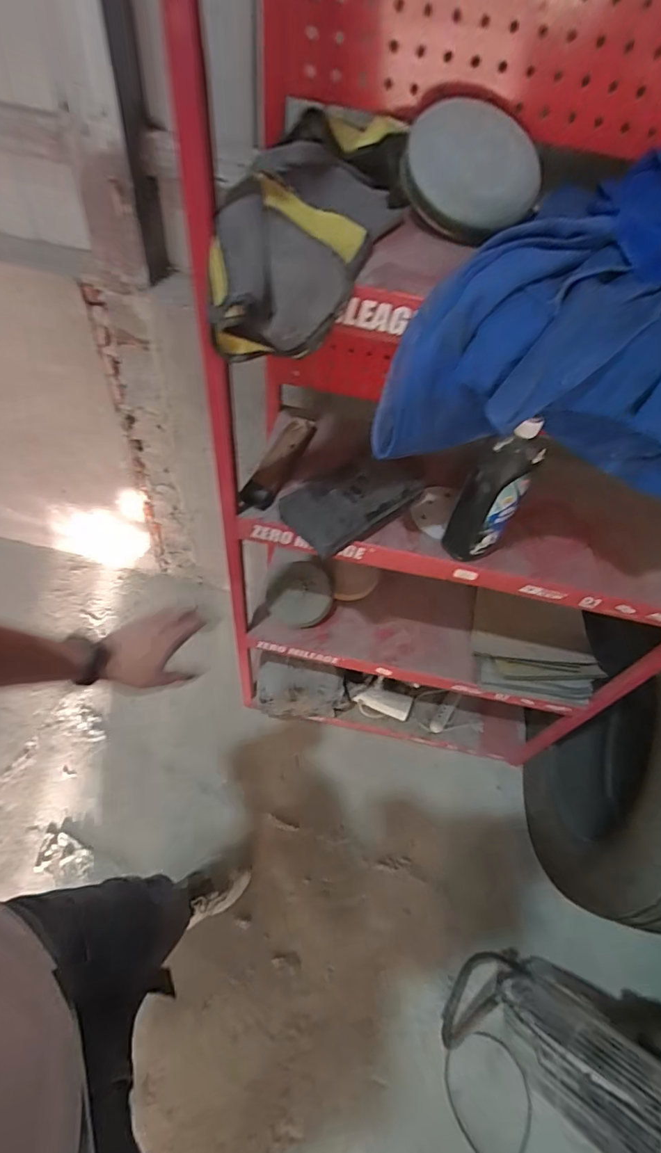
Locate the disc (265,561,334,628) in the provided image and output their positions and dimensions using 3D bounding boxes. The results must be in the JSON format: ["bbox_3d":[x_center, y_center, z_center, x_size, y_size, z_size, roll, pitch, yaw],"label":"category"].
[{"bbox_3d":[-0.069,0.041,1.091,0.145,0.018,0.136,0,92,11],"label":"disc"}]

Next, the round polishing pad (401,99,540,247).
[{"bbox_3d":[0.153,-0.442,0.550,0.138,0.025,0.144,0,88,4],"label":"round polishing pad"}]

